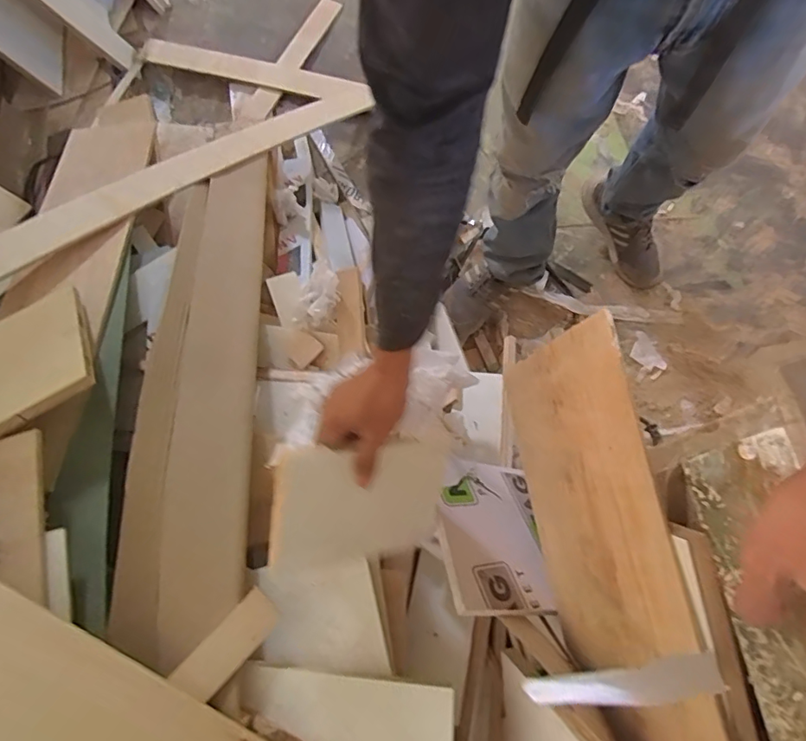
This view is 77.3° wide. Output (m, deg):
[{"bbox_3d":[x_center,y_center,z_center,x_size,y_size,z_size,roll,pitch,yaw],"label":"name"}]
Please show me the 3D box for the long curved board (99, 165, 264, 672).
[{"bbox_3d":[-0.308,-0.065,0.808,0.150,0.082,0.928,-6,56,-1],"label":"long curved board"}]

